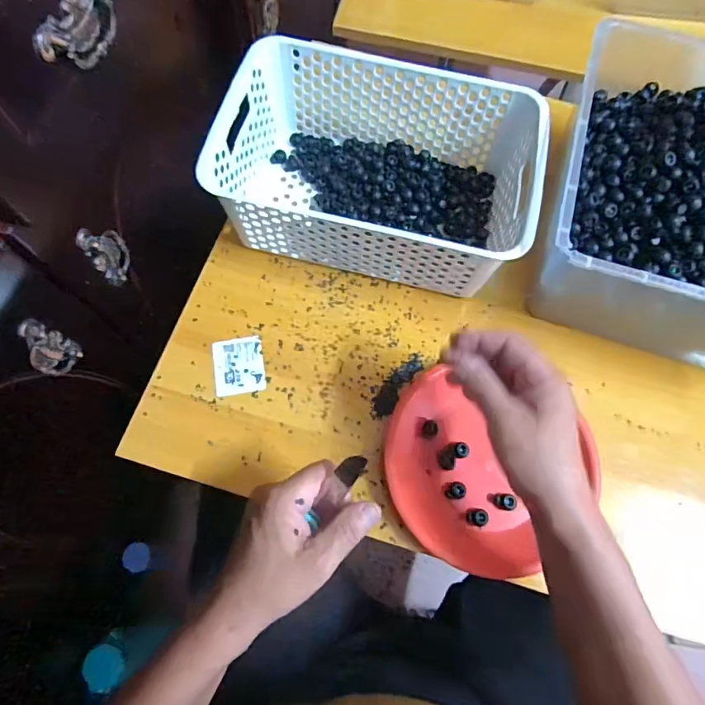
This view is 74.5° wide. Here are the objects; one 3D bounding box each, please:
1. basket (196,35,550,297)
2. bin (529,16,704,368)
[{"bbox_3d":[0.026,-0.188,0.495,0.303,0.115,0.199,14,70,3],"label":"basket"},{"bbox_3d":[0.347,-0.155,0.475,0.291,0.146,0.323,17,70,4],"label":"bin"}]

